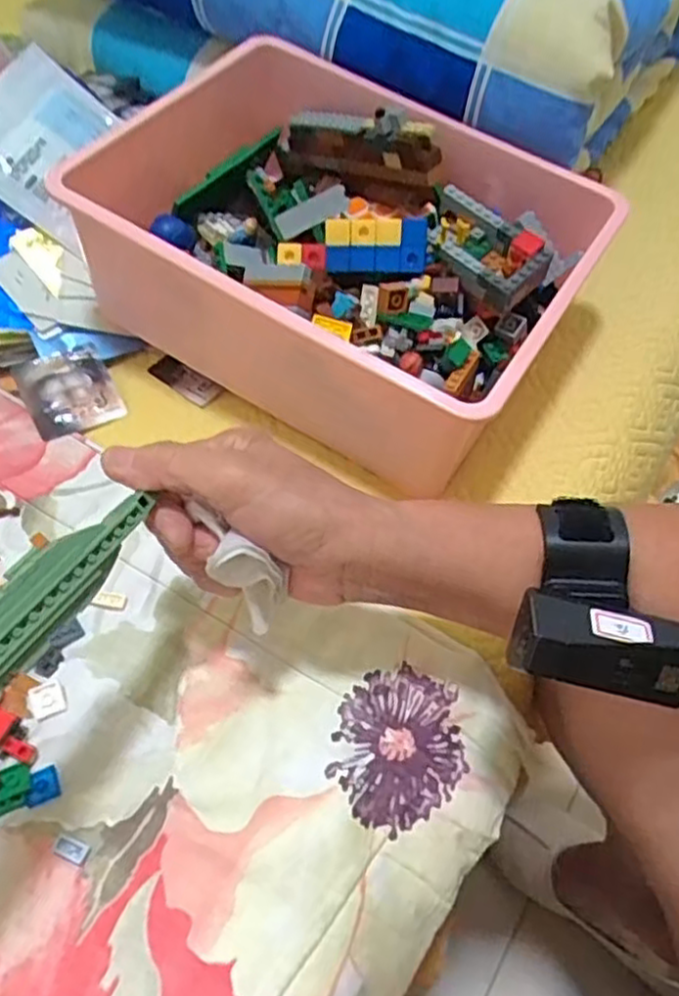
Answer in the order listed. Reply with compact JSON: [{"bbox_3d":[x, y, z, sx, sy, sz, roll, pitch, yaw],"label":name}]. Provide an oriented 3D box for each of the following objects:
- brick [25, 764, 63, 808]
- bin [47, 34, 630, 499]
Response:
[{"bbox_3d":[-0.147,0.142,0.356,0.017,0.004,0.017,-21,58,-16],"label":"brick"},{"bbox_3d":[0.008,-0.172,0.511,0.310,0.126,0.251,28,58,16],"label":"bin"}]

